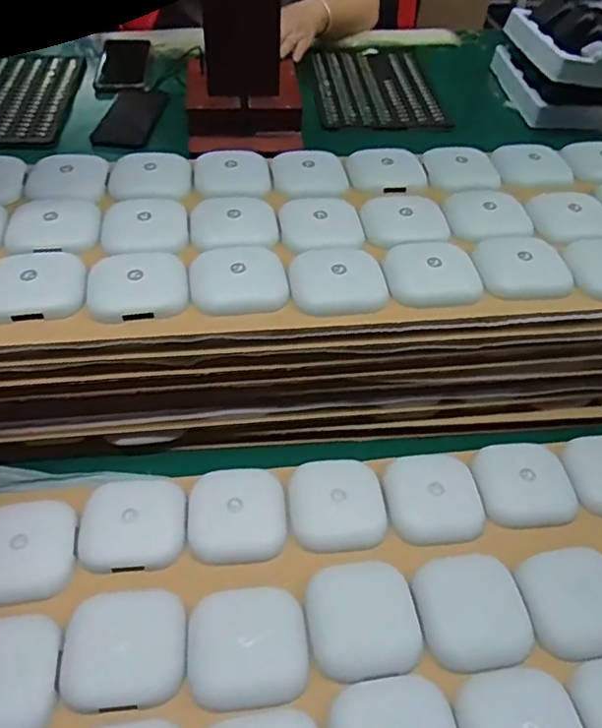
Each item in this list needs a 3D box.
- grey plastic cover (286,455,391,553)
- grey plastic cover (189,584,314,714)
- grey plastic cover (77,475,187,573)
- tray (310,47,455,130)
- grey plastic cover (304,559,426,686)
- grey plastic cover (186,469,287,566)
[{"bbox_3d":[0.024,0.092,0.405,0.064,0.008,0.066,-6,46,-9],"label":"grey plastic cover"},{"bbox_3d":[-0.029,0.157,0.338,0.067,0.013,0.061,-8,46,-11],"label":"grey plastic cover"},{"bbox_3d":[-0.109,0.103,0.393,0.068,0.010,0.062,-2,45,-5],"label":"grey plastic cover"},{"bbox_3d":[0.114,-0.439,0.953,0.184,0.019,0.285,-3,41,-1],"label":"tray"},{"bbox_3d":[0.036,0.148,0.355,0.064,0.009,0.064,-7,46,-10],"label":"grey plastic cover"},{"bbox_3d":[-0.042,0.099,0.400,0.064,0.015,0.062,-3,45,-5],"label":"grey plastic cover"}]

